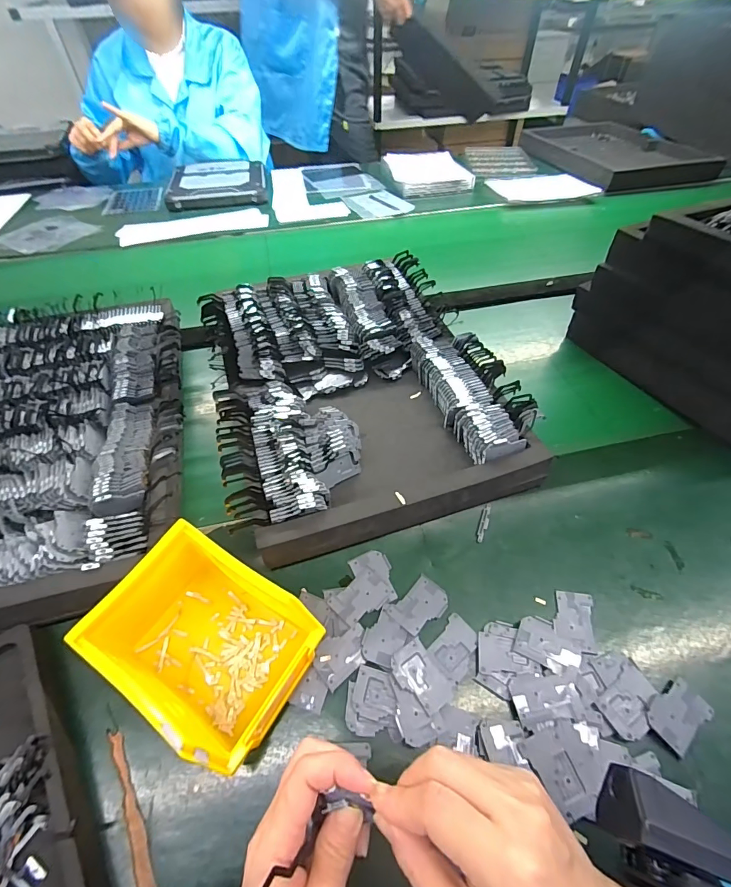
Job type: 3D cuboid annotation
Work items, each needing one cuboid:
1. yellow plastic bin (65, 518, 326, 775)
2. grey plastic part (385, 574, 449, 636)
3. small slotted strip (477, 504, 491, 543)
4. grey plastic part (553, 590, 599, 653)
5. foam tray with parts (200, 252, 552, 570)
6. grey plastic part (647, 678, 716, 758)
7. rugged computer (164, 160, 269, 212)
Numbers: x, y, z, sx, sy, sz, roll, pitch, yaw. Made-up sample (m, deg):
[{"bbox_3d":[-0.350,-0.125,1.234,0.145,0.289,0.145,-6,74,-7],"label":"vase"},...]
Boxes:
[{"bbox_3d":[-0.114,0.145,0.298,0.130,0.077,0.101,27,58,21],"label":"yellow plastic bin"},{"bbox_3d":[0.047,0.138,0.345,0.048,0.004,0.033,-35,59,-22],"label":"grey plastic part"},{"bbox_3d":[0.115,0.077,0.391,0.008,0.004,0.040,17,62,14],"label":"small slotted strip"},{"bbox_3d":[0.175,0.148,0.338,0.032,0.006,0.049,10,54,10],"label":"grey plastic part"},{"bbox_3d":[-0.014,-0.080,0.484,0.308,0.061,0.392,-16,53,-9],"label":"foam tray with parts"},{"bbox_3d":[0.228,0.197,0.294,0.046,0.004,0.030,-32,57,-20],"label":"grey plastic part"},{"bbox_3d":[-0.326,-0.589,0.908,0.207,0.032,0.196,-5,51,-3],"label":"rugged computer"}]

